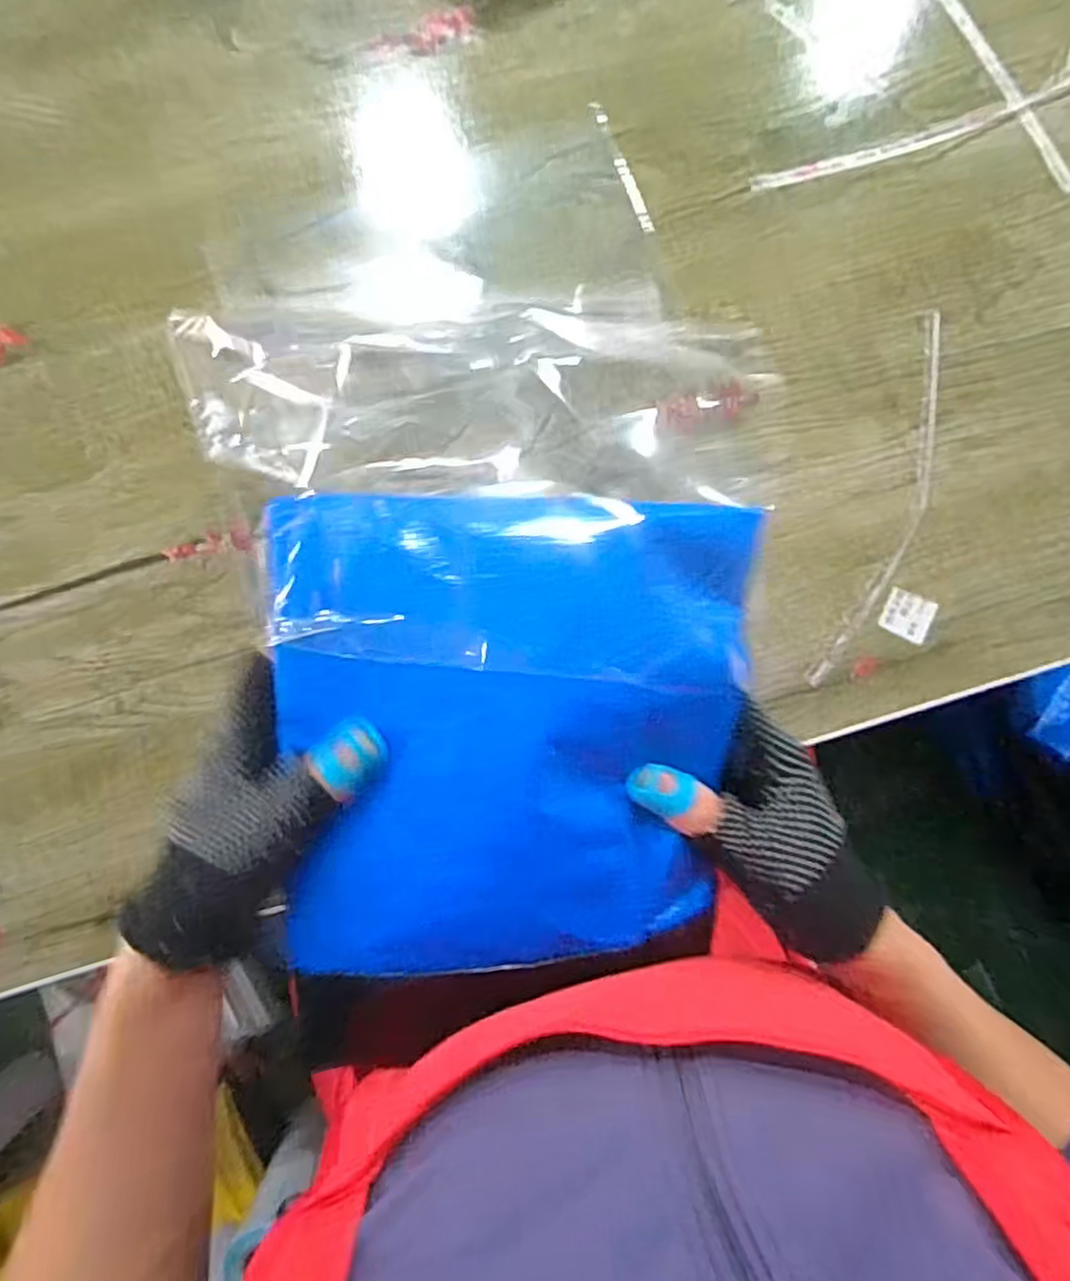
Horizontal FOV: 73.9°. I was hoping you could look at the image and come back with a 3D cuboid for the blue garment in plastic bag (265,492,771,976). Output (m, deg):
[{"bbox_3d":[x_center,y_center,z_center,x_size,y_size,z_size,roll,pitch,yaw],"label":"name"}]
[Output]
[{"bbox_3d":[-0.011,0.038,0.293,0.188,0.030,0.190,4,86,-1],"label":"blue garment in plastic bag"}]

